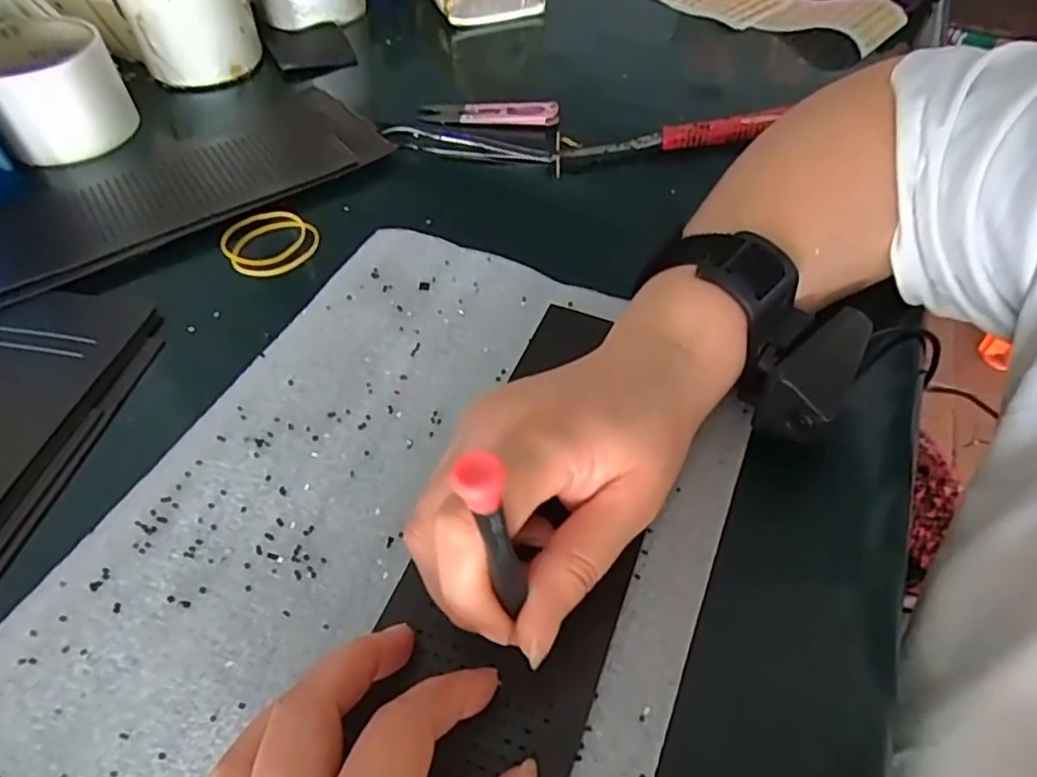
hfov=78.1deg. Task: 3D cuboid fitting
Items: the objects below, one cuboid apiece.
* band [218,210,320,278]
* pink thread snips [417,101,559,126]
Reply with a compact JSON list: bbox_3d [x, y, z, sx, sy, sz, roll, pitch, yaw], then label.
[{"bbox_3d":[-0.148,-0.088,0.383,0.054,0.009,0.050,0,52,0],"label":"band"},{"bbox_3d":[-0.022,-0.201,0.462,0.100,0.010,0.018,7,53,6],"label":"pink thread snips"}]

